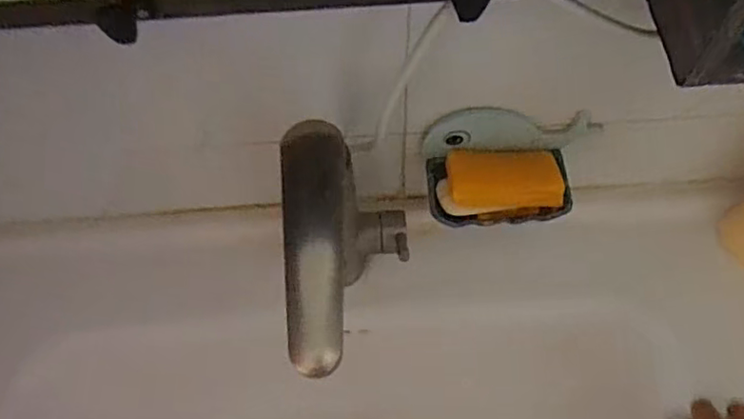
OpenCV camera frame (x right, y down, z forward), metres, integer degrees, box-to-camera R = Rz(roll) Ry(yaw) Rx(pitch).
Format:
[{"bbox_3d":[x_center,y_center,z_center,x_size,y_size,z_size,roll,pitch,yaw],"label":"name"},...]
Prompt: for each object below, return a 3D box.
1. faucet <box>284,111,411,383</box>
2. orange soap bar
[{"bbox_3d":[-0.014,0.048,0.473,0.084,0.168,0.174,-4,61,2],"label":"faucet"},{"bbox_3d":[0.120,-0.028,0.558,0.100,0.026,0.053,-2,89,0],"label":"orange soap bar"}]

